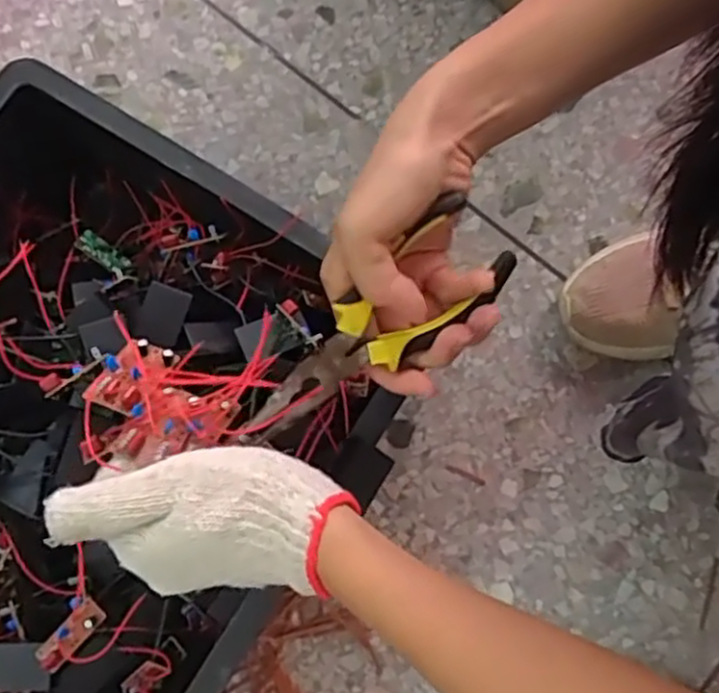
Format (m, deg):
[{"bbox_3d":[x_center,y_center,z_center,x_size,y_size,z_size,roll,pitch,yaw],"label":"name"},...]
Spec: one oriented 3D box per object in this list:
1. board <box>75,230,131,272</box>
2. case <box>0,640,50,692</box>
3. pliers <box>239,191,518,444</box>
[{"bbox_3d":[-0.191,-0.070,0.539,0.040,0.010,0.016,35,81,6],"label":"board"},{"bbox_3d":[-0.221,0.206,0.465,0.052,0.013,0.030,-9,74,9],"label":"case"},{"bbox_3d":[0.005,-0.008,0.365,0.157,0.019,0.050,-40,82,0],"label":"pliers"}]

